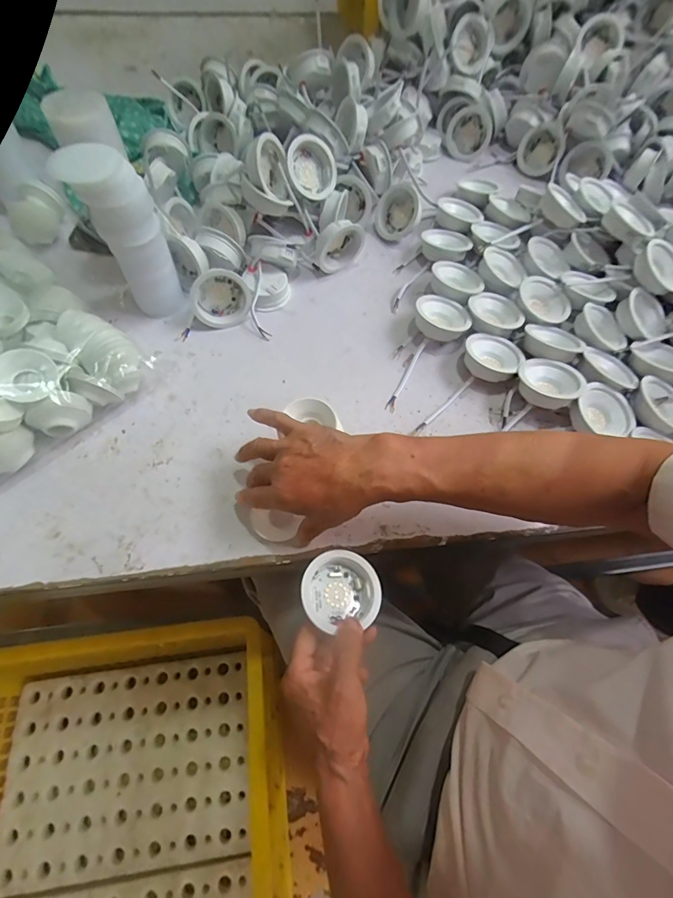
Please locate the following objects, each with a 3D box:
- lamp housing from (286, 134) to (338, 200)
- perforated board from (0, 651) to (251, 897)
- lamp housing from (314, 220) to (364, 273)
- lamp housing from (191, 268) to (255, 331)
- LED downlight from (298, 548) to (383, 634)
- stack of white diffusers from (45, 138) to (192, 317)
[{"bbox_3d":[-0.037,-0.370,0.551,0.065,0.036,0.070,2,101,-38],"label":"lamp housing"},{"bbox_3d":[-0.451,0.686,0.904,0.498,0.024,0.369,-6,67,-3],"label":"perforated board"},{"bbox_3d":[0.005,-0.275,0.556,0.066,0.066,0.034,-4,64,-4],"label":"lamp housing"},{"bbox_3d":[-0.142,-0.186,0.511,0.069,0.065,0.034,5,51,-15],"label":"lamp housing"},{"bbox_3d":[0.005,0.129,0.377,0.070,0.026,0.068,0,66,-1],"label":"LED downlight"},{"bbox_3d":[-0.228,-0.232,0.459,0.064,0.182,0.058,12,64,4],"label":"stack of white diffusers"}]

